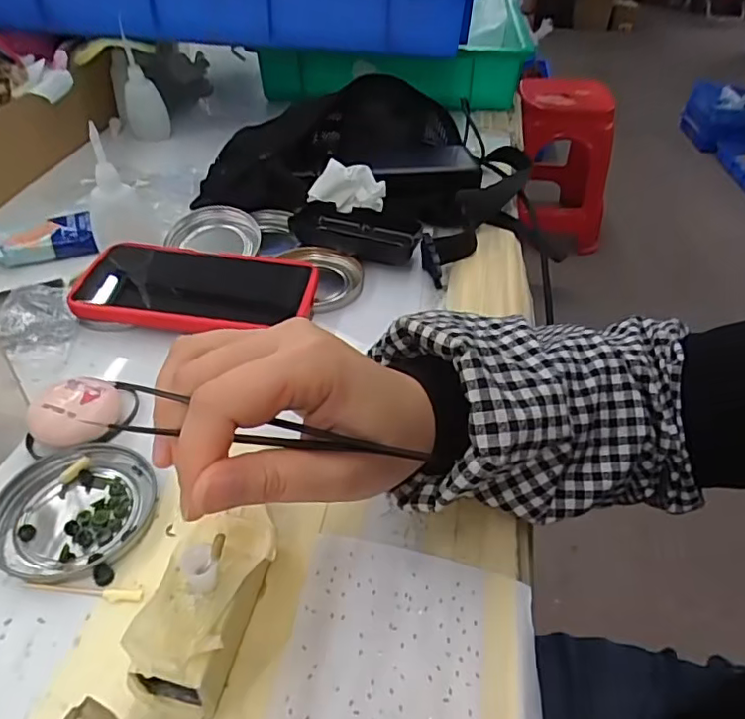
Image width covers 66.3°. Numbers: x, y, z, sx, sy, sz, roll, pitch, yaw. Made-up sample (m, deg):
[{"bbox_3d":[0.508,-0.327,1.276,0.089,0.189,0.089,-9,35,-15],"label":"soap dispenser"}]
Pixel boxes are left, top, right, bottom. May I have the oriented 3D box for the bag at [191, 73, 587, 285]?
[{"bbox_3d":[-0.004,-0.197,0.548,0.282,0.088,0.249,17,44,14],"label":"bag"}]

